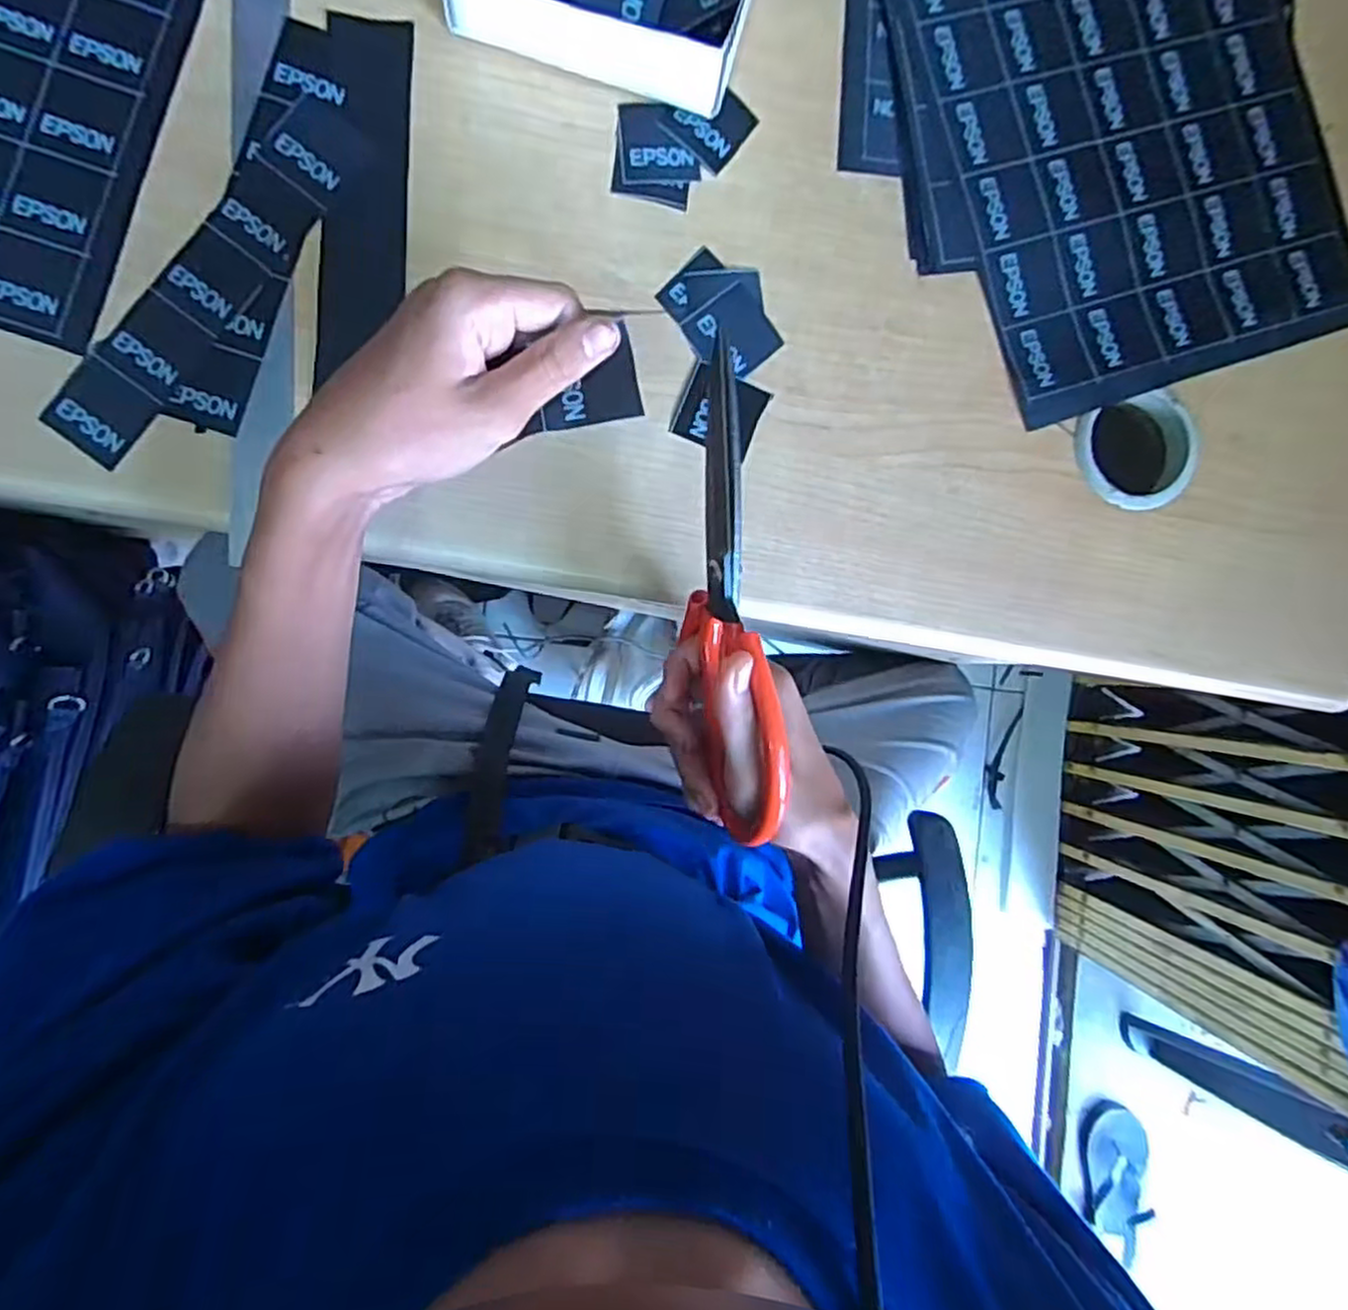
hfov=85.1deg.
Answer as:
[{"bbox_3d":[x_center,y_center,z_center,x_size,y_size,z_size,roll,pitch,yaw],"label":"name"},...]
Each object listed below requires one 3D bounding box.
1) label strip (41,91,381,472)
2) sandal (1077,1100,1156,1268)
[{"bbox_3d":[-0.217,-0.178,0.347,0.040,0.004,0.197,37,86,-4],"label":"label strip"},{"bbox_3d":[0.690,0.829,1.149,0.114,0.035,0.254,4,90,-6],"label":"sandal"}]

